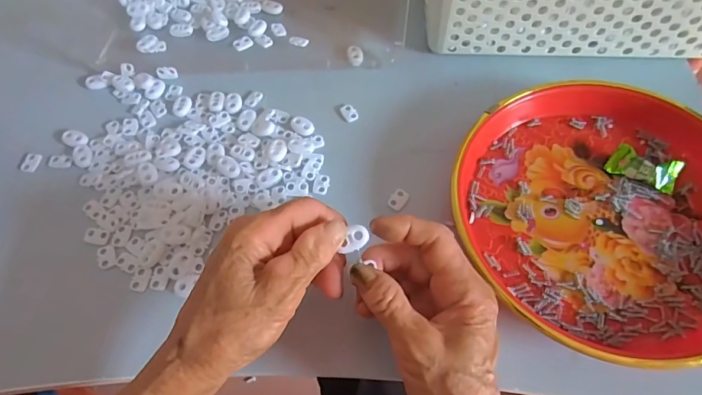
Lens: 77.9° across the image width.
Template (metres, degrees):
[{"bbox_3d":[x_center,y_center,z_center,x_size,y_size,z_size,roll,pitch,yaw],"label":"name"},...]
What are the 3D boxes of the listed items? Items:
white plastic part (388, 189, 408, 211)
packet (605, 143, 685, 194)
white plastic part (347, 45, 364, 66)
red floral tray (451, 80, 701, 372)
[{"bbox_3d":[0.038,0.001,0.347,0.012,0.004,0.018,30,67,16],"label":"white plastic part"},{"bbox_3d":[0.228,-0.024,0.338,0.048,0.015,0.023,26,66,14],"label":"packet"},{"bbox_3d":[0.004,-0.136,0.420,0.014,0.007,0.022,-8,62,-2],"label":"white plastic part"},{"bbox_3d":[0.184,0.008,0.322,0.210,0.039,0.224,-14,63,-5],"label":"red floral tray"}]

